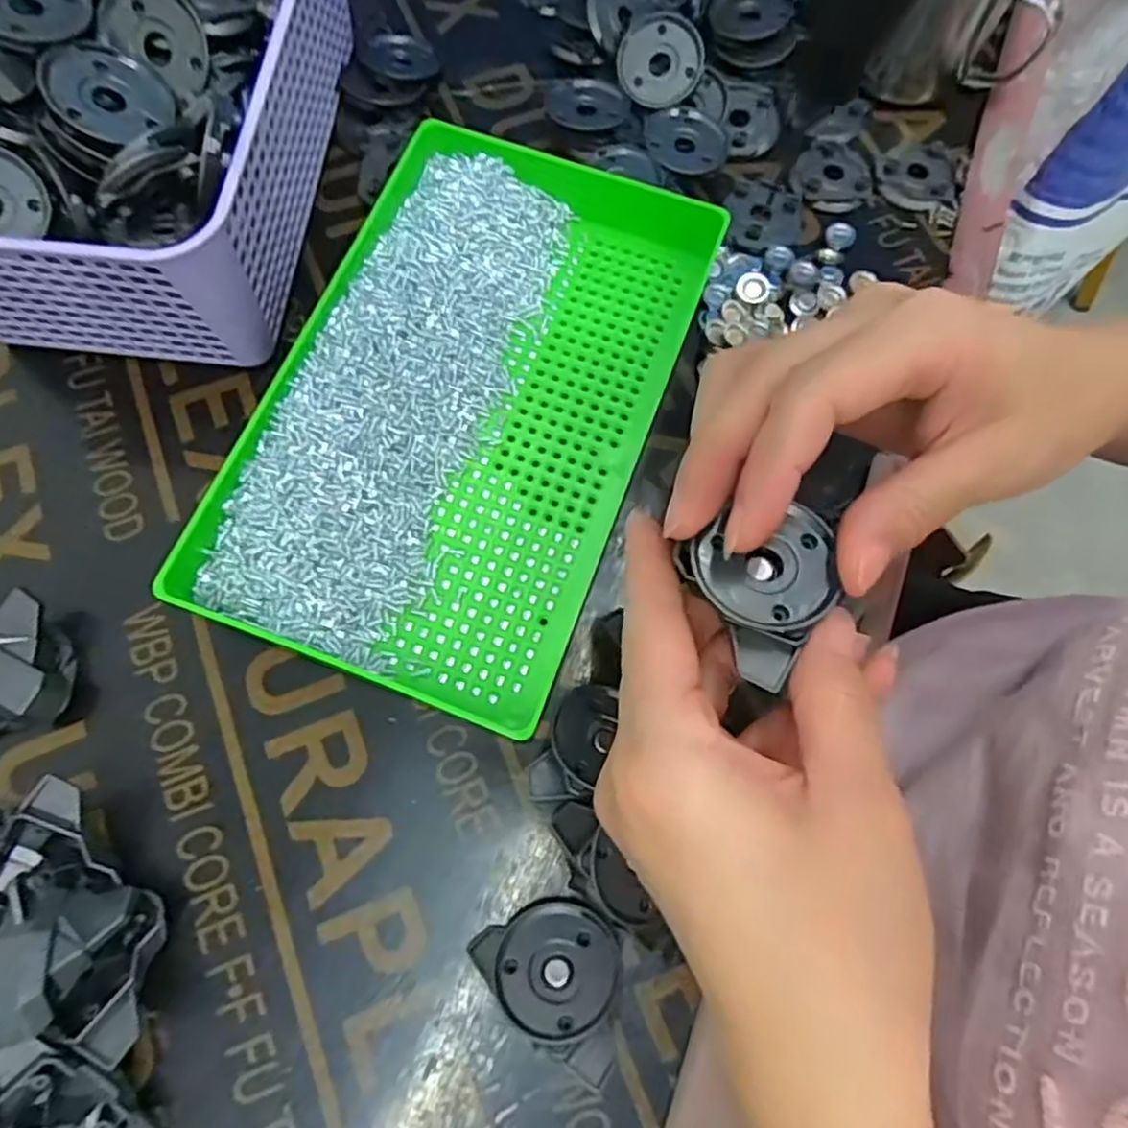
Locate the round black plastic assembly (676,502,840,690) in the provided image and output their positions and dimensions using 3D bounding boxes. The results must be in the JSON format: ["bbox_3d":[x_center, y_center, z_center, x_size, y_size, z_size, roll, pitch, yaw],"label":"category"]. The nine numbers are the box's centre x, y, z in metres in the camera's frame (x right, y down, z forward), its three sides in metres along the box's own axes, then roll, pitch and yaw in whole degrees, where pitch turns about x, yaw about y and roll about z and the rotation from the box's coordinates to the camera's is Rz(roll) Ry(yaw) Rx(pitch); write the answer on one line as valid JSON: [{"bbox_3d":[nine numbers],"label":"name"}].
[{"bbox_3d":[0.056,0.003,0.207,0.042,0.014,0.051,34,76,11],"label":"round black plastic assembly"}]

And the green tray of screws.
[{"bbox_3d":[-0.043,-0.068,0.304,0.151,0.036,0.237,20,72,5],"label":"green tray of screws"}]

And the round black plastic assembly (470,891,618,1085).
[{"bbox_3d":[-0.003,0.140,0.248,0.058,0.014,0.043,25,48,23],"label":"round black plastic assembly"}]

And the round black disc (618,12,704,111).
[{"bbox_3d":[0.049,-0.259,0.370,0.043,0.005,0.044,1,100,6],"label":"round black disc"}]

